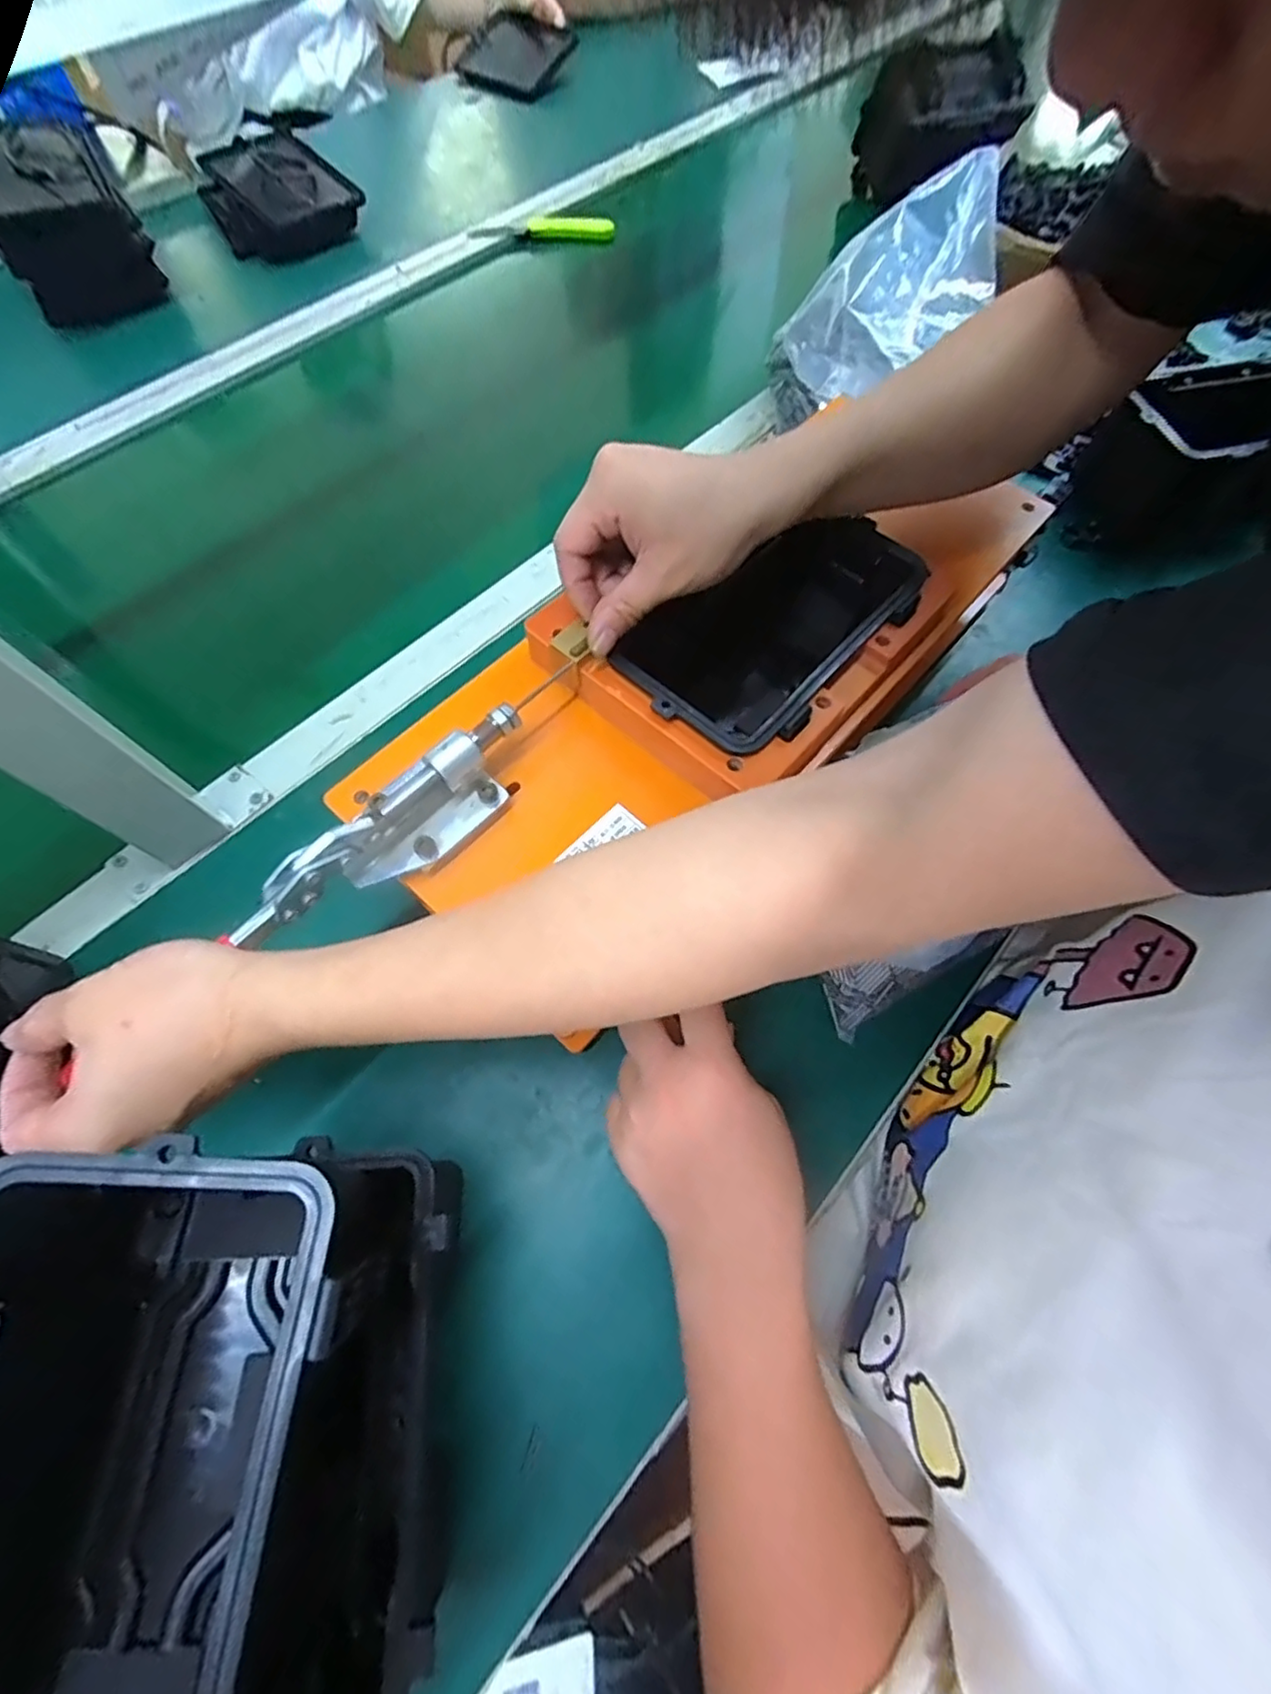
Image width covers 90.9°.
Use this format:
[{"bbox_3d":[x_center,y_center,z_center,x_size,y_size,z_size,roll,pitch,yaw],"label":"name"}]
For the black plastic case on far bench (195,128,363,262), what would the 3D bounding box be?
[{"bbox_3d":[-0.407,-0.750,0.714,0.155,0.048,0.158,-28,69,-12],"label":"black plastic case on far bench"}]

